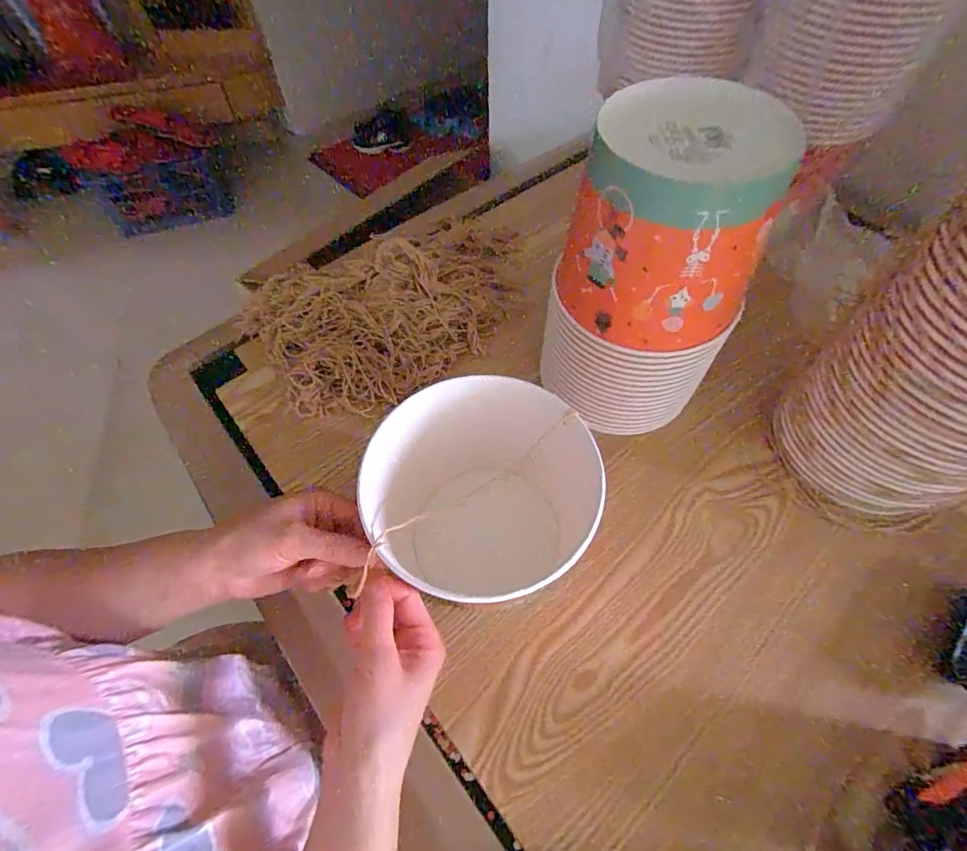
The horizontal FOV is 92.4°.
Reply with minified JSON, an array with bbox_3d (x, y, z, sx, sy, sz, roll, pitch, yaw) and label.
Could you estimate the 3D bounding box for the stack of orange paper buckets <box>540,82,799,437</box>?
[{"bbox_3d":[0.133,-0.112,0.364,0.132,0.220,0.129,30,63,18],"label":"stack of orange paper buckets"}]

